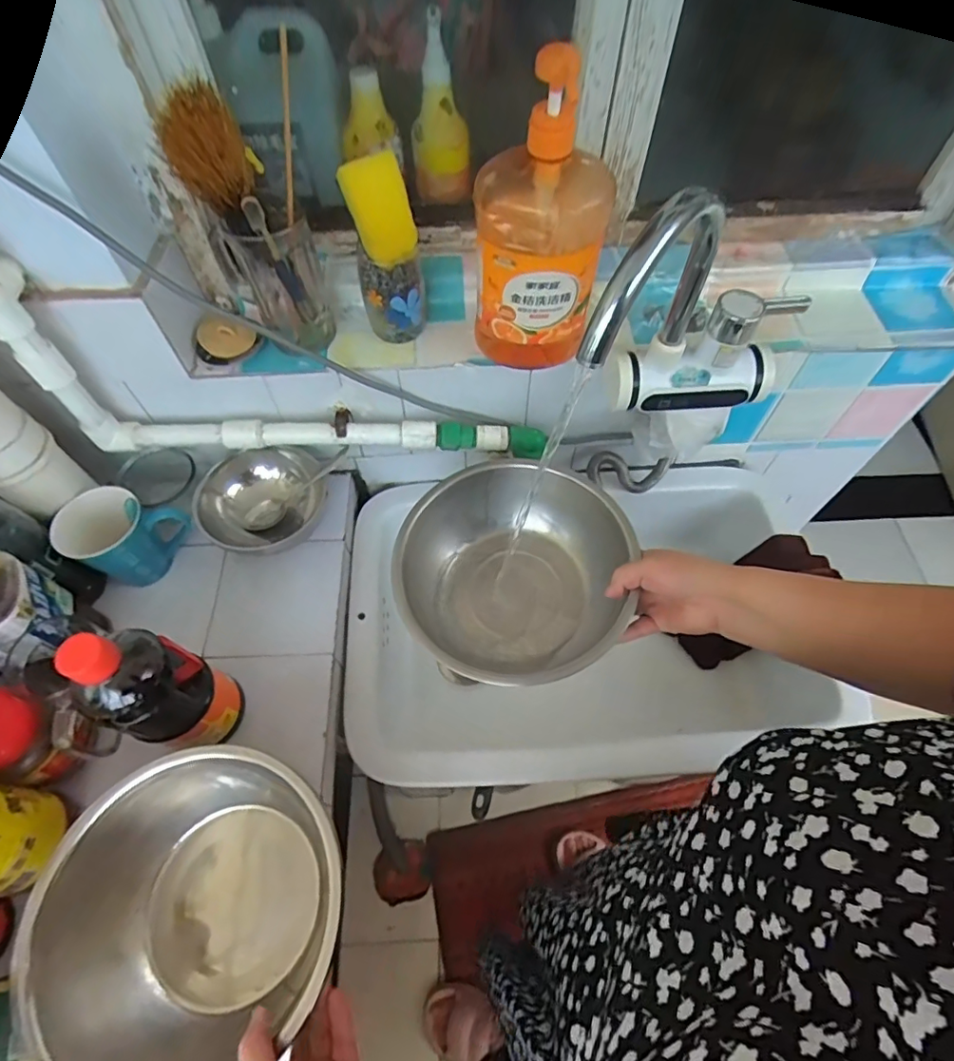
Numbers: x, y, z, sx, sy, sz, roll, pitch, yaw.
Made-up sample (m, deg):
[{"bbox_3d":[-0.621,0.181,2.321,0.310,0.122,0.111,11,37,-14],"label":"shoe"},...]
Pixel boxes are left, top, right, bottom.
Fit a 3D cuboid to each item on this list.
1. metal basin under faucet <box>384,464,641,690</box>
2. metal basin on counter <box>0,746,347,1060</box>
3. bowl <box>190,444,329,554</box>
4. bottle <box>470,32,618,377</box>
[{"bbox_3d":[0.035,0.050,0.557,0.225,0.103,0.221,0,59,0],"label":"metal basin under faucet"},{"bbox_3d":[-0.230,0.318,0.462,0.214,0.128,0.232,0,59,0],"label":"metal basin on counter"},{"bbox_3d":[-0.271,-0.046,0.689,0.150,0.067,0.168,40,70,-5],"label":"bowl"},{"bbox_3d":[0.061,-0.265,0.504,0.120,0.260,0.062,10,60,6],"label":"bottle"}]

